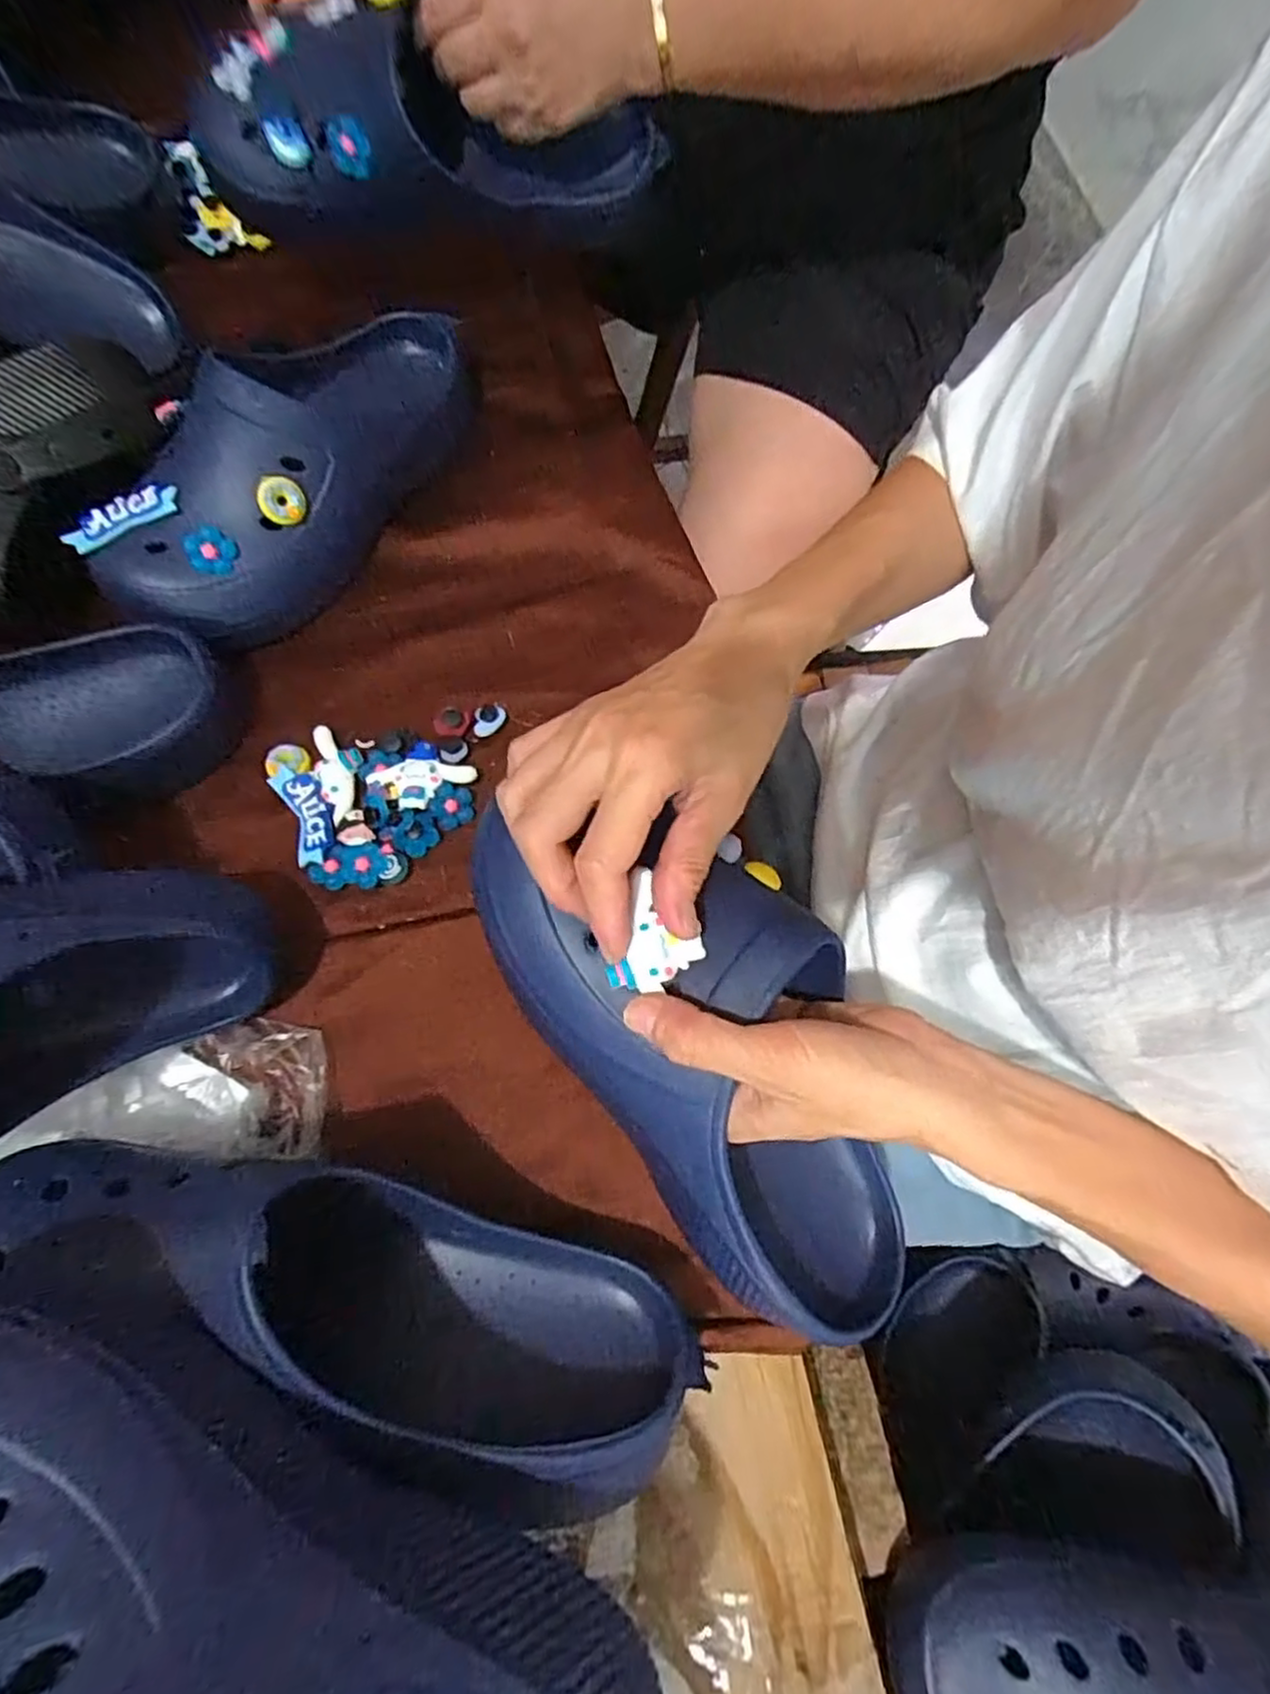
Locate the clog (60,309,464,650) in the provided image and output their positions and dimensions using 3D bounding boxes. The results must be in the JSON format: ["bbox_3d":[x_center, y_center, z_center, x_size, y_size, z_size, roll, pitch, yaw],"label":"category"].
[{"bbox_3d":[-0.197,-0.235,0.419,0.107,0.086,0.265,32,75,8],"label":"clog"}]

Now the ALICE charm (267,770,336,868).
[{"bbox_3d":[-0.182,-0.019,0.390,0.023,0.004,0.057,-25,75,-9],"label":"ALICE charm"}]

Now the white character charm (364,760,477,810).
[{"bbox_3d":[-0.120,-0.035,0.394,0.057,0.009,0.029,6,73,1],"label":"white character charm"}]

